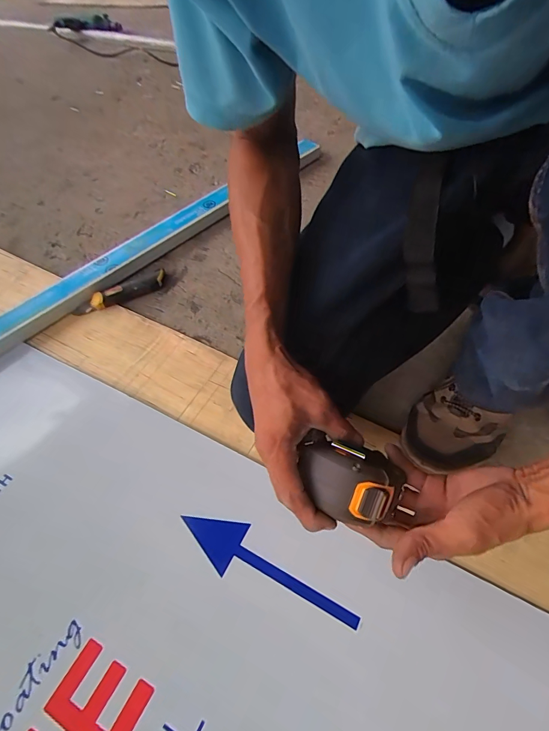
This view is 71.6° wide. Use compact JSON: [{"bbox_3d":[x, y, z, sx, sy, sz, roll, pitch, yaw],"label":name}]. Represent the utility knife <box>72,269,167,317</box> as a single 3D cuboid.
[{"bbox_3d":[-0.253,-0.118,0.631,0.154,0.021,0.034,-31,58,-21],"label":"utility knife"}]

